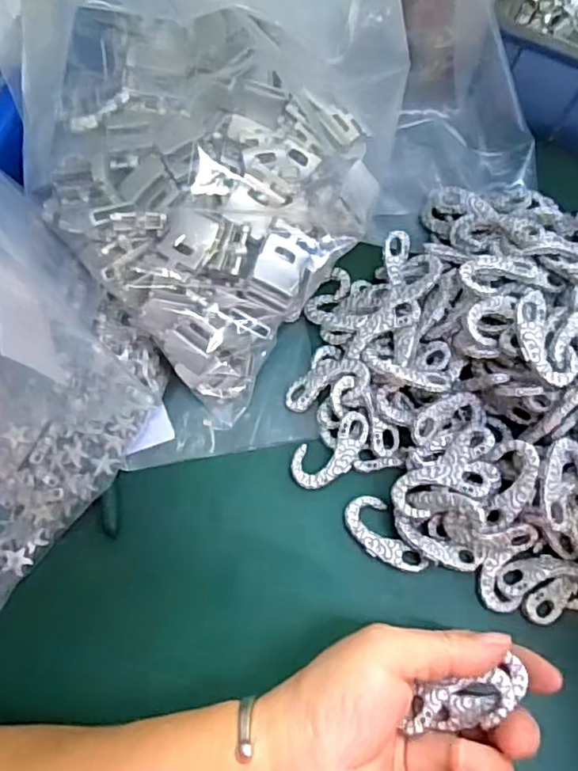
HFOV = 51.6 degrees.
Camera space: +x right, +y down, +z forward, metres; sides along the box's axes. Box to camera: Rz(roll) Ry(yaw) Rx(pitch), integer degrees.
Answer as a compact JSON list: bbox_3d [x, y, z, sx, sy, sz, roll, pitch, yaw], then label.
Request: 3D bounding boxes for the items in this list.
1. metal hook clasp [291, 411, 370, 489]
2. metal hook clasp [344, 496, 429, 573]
[{"bbox_3d":[0.025,0.037,0.330,0.050,0.009,0.025,-31,76,-14],"label":"metal hook clasp"},{"bbox_3d":[0.050,0.082,0.320,0.024,0.004,0.049,-31,75,-14],"label":"metal hook clasp"}]

